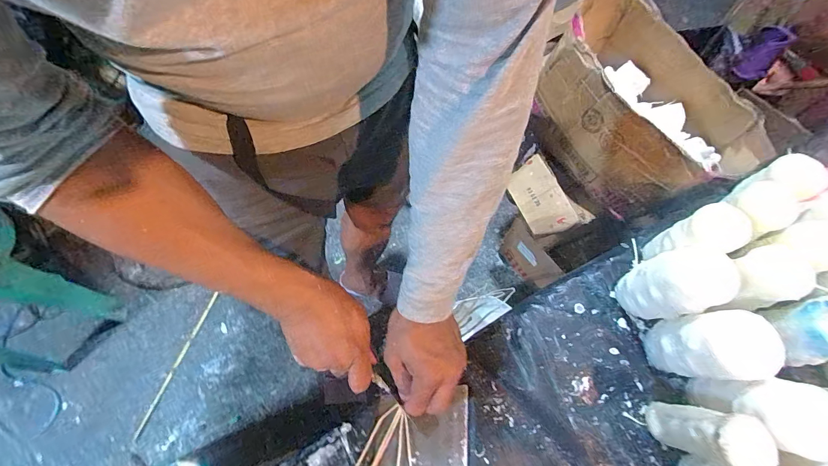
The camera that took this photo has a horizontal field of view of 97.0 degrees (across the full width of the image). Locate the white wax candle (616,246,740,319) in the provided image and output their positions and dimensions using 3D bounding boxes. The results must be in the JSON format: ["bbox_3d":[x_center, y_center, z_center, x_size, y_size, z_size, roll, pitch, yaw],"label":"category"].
[{"bbox_3d":[0.281,0.060,0.405,0.061,0.114,0.066,-14,67,-6],"label":"white wax candle"}]

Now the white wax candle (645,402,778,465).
[{"bbox_3d":[0.280,0.196,0.353,0.045,0.105,0.047,12,67,6],"label":"white wax candle"}]

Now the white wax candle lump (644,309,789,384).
[{"bbox_3d":[0.293,0.115,0.370,0.066,0.107,0.061,0,66,1],"label":"white wax candle lump"}]

